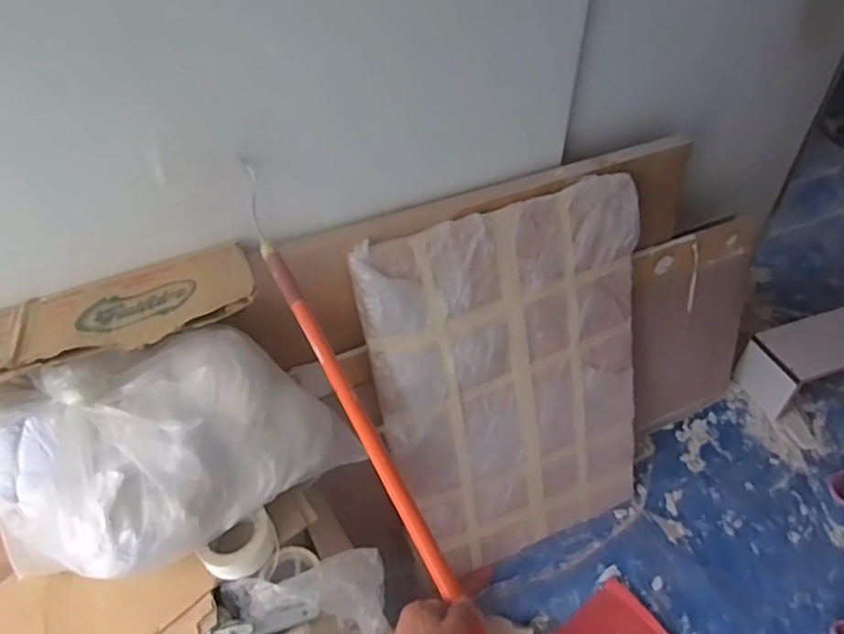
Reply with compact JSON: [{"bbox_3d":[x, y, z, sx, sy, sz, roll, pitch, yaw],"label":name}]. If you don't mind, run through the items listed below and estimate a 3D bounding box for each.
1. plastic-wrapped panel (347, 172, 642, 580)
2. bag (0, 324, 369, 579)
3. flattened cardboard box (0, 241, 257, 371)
[{"bbox_3d":[0.211,0.168,1.379,0.593,0.836,0.036,-19,28,-17],"label":"plastic-wrapped panel"},{"bbox_3d":[-0.374,0.196,0.950,0.501,0.232,0.291,-27,51,-23],"label":"bag"},{"bbox_3d":[-0.565,0.023,0.912,0.639,0.024,0.239,-18,32,-15],"label":"flattened cardboard box"}]

